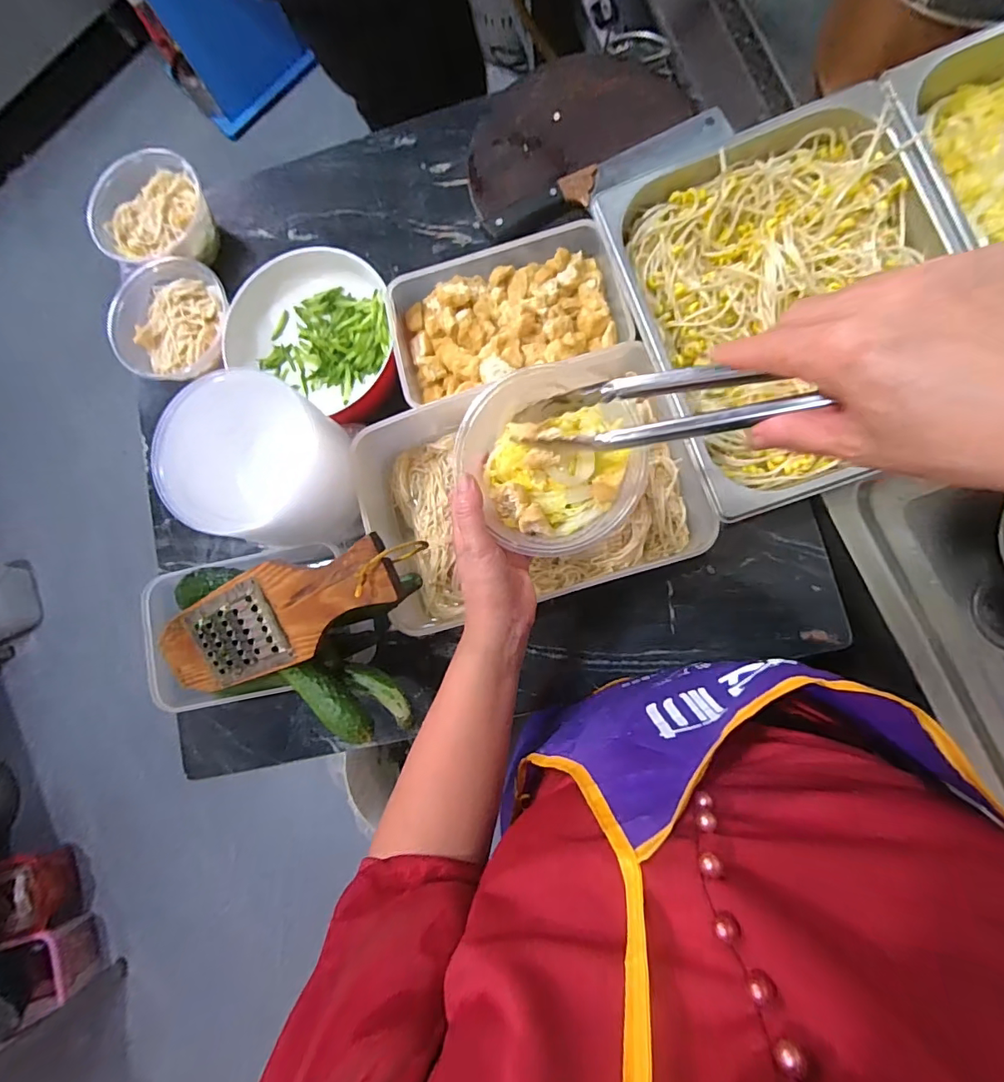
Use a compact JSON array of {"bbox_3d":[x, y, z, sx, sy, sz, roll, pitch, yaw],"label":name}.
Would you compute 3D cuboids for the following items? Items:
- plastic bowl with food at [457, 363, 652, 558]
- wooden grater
[{"bbox_3d":[0.040,-0.069,0.383,0.142,0.059,0.147,-1,83,7],"label":"plastic bowl with food"},{"bbox_3d":[-0.209,0.071,0.414,0.333,0.024,0.081,-23,80,32],"label":"wooden grater"}]

